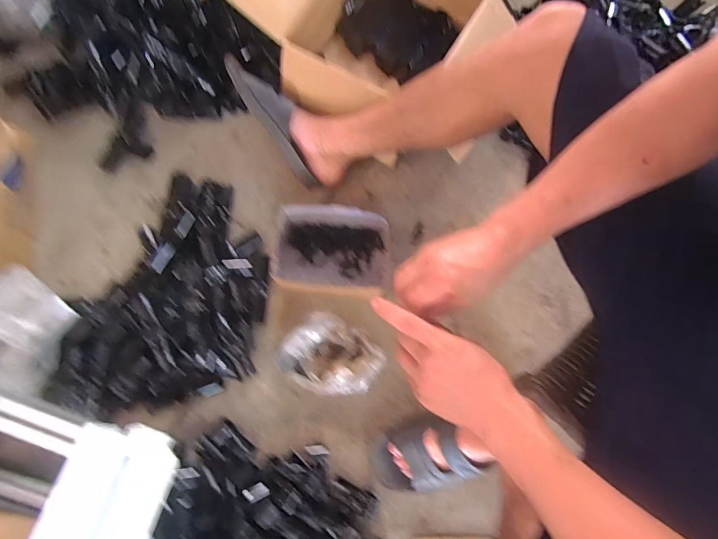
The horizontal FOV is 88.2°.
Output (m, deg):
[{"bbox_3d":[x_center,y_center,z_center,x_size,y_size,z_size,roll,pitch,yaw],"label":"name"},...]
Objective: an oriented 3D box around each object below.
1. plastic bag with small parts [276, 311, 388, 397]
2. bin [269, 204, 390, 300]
[{"bbox_3d":[-0.045,0.155,0.653,0.172,0.037,0.138,32,80,8],"label":"plastic bag with small parts"},{"bbox_3d":[-0.052,-0.028,0.667,0.197,0.083,0.145,4,77,3],"label":"bin"}]

